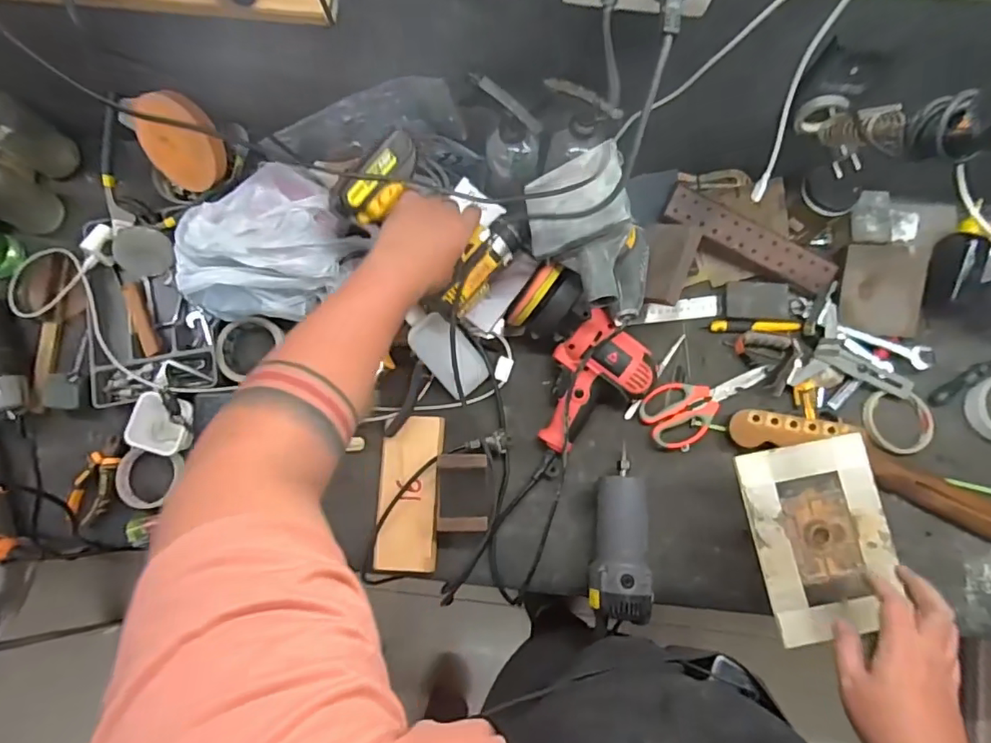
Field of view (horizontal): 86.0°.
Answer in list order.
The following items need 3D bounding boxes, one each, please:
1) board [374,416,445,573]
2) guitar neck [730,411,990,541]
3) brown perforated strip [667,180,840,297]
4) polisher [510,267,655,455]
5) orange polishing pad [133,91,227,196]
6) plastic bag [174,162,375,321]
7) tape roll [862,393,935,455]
[{"bbox_3d":[-0.114,0.160,0.699,0.080,0.017,0.197,3,81,2],"label":"board"},{"bbox_3d":[0.609,0.180,0.677,0.623,0.034,0.072,24,82,5],"label":"guitar neck"},{"bbox_3d":[0.347,-0.177,0.719,0.244,0.013,0.049,26,92,-4],"label":"brown perforated strip"},{"bbox_3d":[0.096,-0.005,0.680,0.195,0.103,0.178,40,84,7],"label":"polisher"},{"bbox_3d":[-0.415,-0.304,0.714,0.114,0.125,0.029,21,48,0],"label":"orange polishing pad"},{"bbox_3d":[-0.296,-0.167,0.691,0.227,0.129,0.184,-24,81,-3],"label":"plastic bag"},{"bbox_3d":[0.541,0.070,0.713,0.096,0.019,0.081,2,81,1],"label":"tape roll"}]

